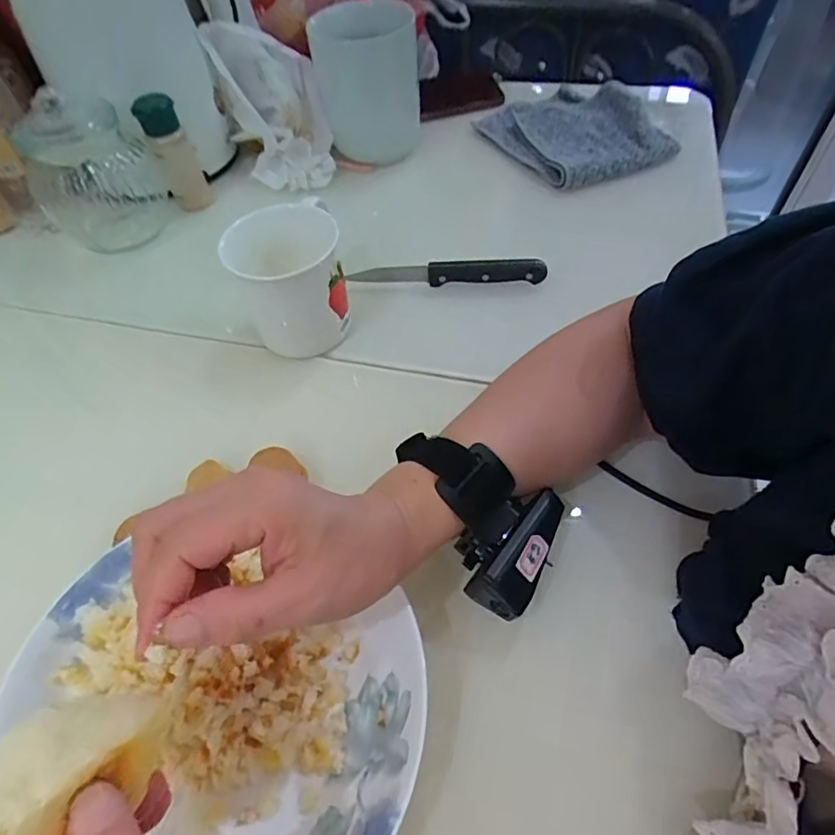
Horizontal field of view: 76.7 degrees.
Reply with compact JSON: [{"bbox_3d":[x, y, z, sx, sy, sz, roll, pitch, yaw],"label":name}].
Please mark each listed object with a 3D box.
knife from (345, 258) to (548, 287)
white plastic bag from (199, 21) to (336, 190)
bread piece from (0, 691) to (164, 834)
[{"bbox_3d":[0.025,-0.122,0.450,0.163,0.029,0.011,2,54,4],"label":"knife"},{"bbox_3d":[-0.151,-0.332,0.565,0.097,0.109,0.151,-18,56,-9],"label":"white plastic bag"},{"bbox_3d":[-0.114,0.112,0.163,0.042,0.037,0.058,17,56,14],"label":"bread piece"}]

